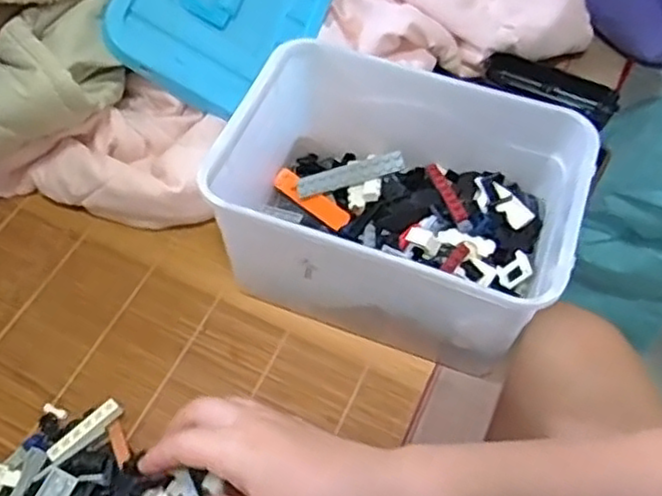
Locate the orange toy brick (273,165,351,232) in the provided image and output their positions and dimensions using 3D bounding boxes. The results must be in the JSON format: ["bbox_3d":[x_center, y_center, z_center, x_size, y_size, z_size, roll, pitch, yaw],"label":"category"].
[{"bbox_3d":[-0.014,-0.035,0.505,0.072,0.005,0.016,37,94,26],"label":"orange toy brick"}]

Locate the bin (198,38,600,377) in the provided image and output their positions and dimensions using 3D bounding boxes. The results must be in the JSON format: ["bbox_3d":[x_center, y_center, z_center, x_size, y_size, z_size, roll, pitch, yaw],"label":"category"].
[{"bbox_3d":[0.034,-0.024,0.464,0.222,0.126,0.144,19,57,9],"label":"bin"}]

